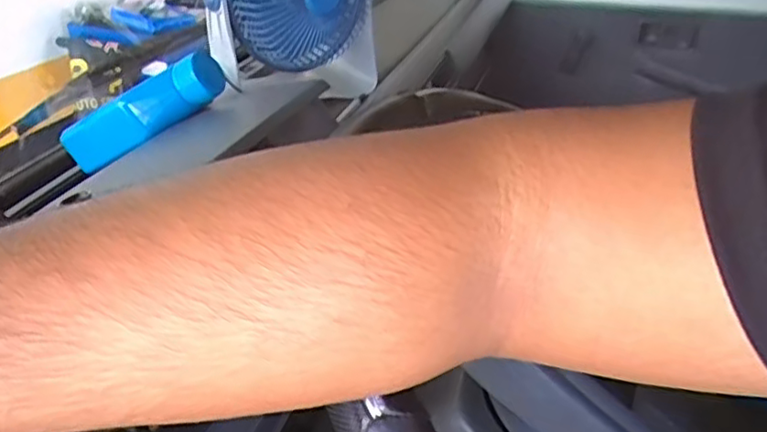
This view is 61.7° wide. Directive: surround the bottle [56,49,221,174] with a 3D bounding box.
[{"bbox_3d":[-0.209,-0.089,0.550,0.154,0.042,0.042,-27,30,10],"label":"bottle"}]

